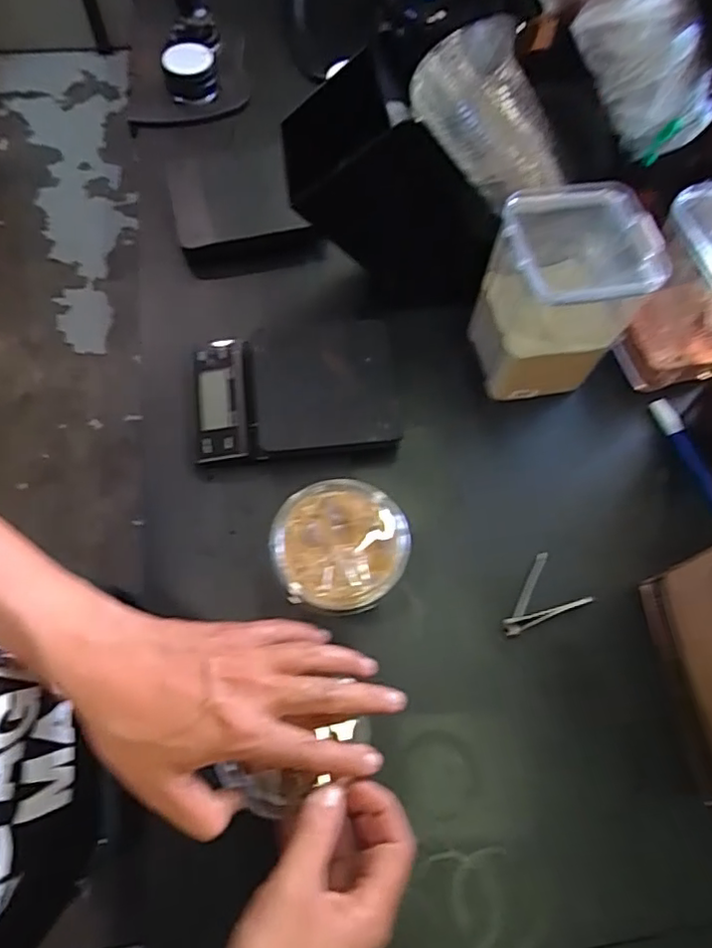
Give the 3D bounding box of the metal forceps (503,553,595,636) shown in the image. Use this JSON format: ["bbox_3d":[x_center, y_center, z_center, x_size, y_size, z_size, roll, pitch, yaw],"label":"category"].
[{"bbox_3d":[0.150,0.100,0.517,0.075,0.022,0.052,-20,69,-11],"label":"metal forceps"}]

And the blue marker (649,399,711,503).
[{"bbox_3d":[0.321,-0.008,0.577,0.014,0.016,0.142,-19,69,-11],"label":"blue marker"}]

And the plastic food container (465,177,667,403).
[{"bbox_3d":[0.177,-0.152,0.551,0.120,0.167,0.108,-6,67,-6],"label":"plastic food container"}]

